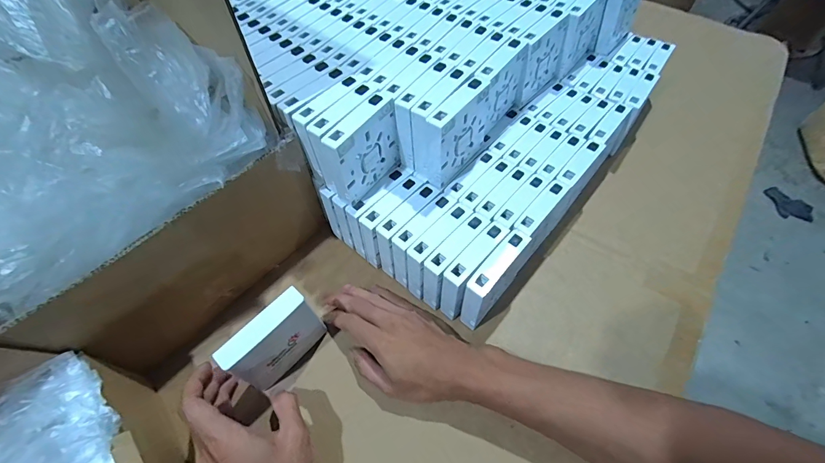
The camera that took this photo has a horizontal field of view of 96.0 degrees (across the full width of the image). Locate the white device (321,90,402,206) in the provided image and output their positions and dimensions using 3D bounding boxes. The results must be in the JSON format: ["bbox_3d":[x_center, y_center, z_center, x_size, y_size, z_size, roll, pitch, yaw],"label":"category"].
[{"bbox_3d":[-0.050,-0.082,0.385,0.023,0.087,0.089,33,63,21],"label":"white device"}]

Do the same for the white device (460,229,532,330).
[{"bbox_3d":[0.084,0.057,0.394,0.024,0.092,0.094,36,64,22],"label":"white device"}]

